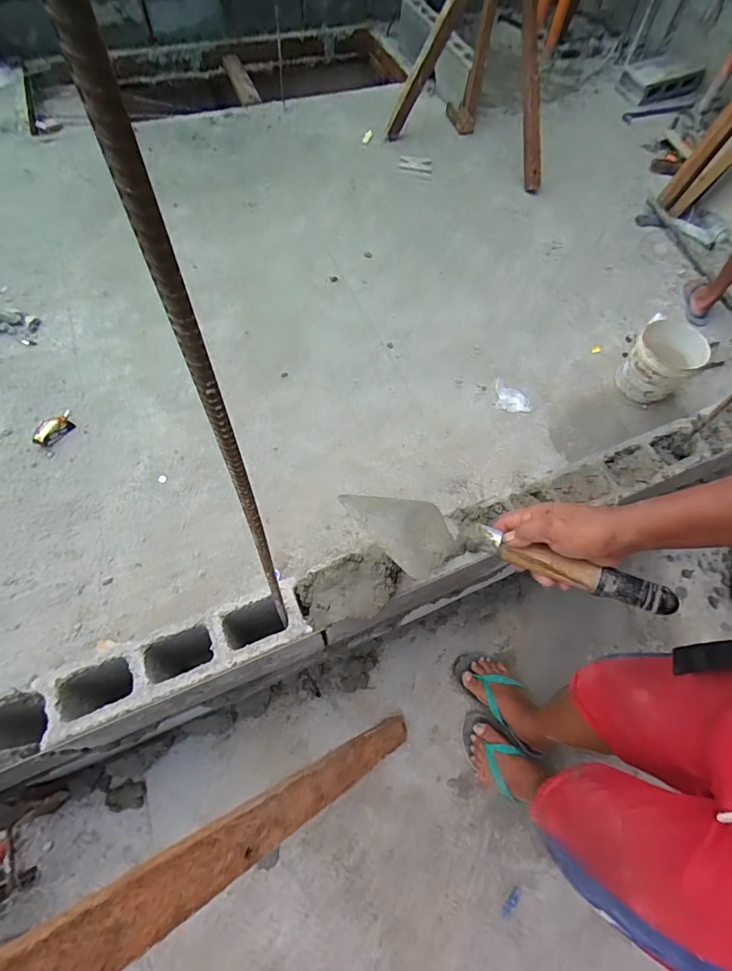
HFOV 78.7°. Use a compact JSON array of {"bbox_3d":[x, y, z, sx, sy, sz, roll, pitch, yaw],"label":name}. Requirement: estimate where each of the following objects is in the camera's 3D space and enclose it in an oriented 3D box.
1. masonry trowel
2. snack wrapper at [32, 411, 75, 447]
[{"bbox_3d":[0.142,0.072,0.502,0.353,0.047,0.089,13,62,22],"label":"masonry trowel"},{"bbox_3d":[-0.906,-0.168,1.304,0.073,0.027,0.128,20,64,7],"label":"snack wrapper"}]

